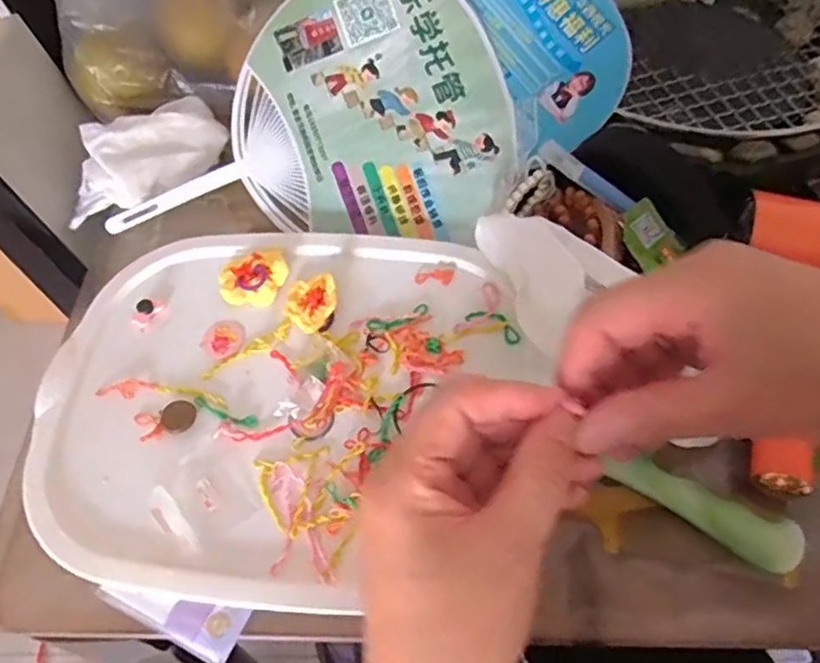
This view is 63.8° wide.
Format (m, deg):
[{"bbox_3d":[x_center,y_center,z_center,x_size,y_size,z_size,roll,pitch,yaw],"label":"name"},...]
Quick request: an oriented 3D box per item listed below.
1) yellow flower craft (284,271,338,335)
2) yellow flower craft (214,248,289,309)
[{"bbox_3d":[-0.066,-0.022,0.431,0.034,0.022,0.040,-16,59,-10],"label":"yellow flower craft"},{"bbox_3d":[-0.106,-0.036,0.445,0.046,0.015,0.038,-16,59,-10],"label":"yellow flower craft"}]

